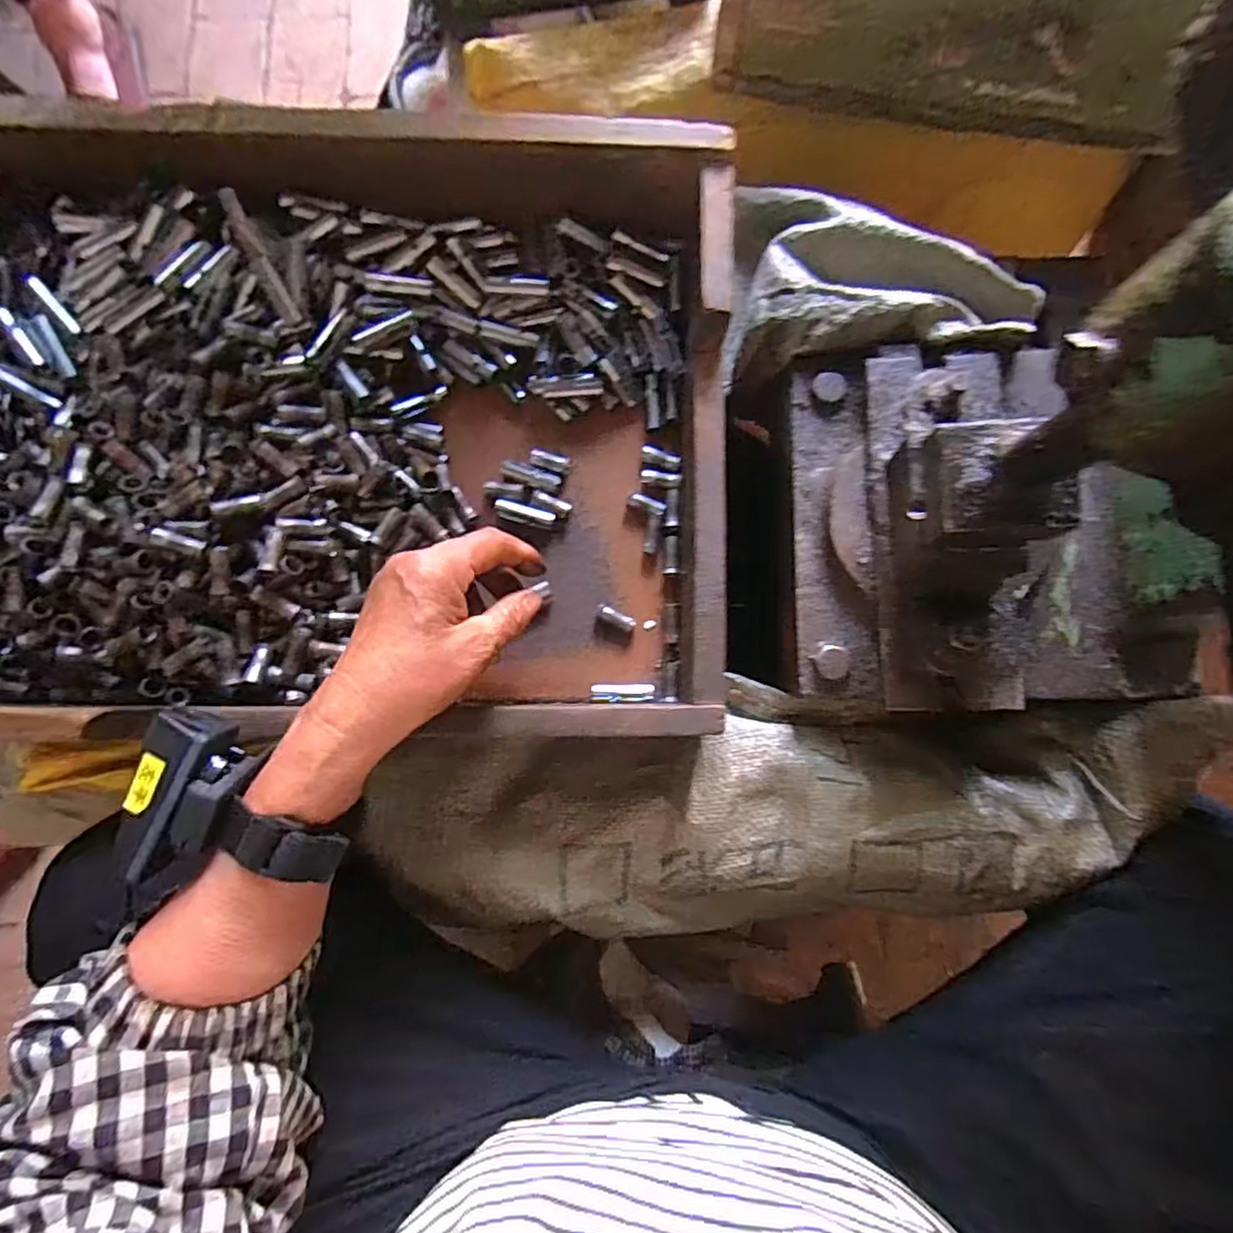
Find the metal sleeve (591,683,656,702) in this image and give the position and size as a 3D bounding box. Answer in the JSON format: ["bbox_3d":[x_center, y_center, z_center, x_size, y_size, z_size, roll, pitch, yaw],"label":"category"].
[{"bbox_3d":[0.004,0.048,0.397,0.039,0.011,0.011,1,83,2],"label":"metal sleeve"}]

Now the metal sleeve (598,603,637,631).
[{"bbox_3d":[0.000,0.001,0.402,0.026,0.011,0.009,26,84,5],"label":"metal sleeve"}]

